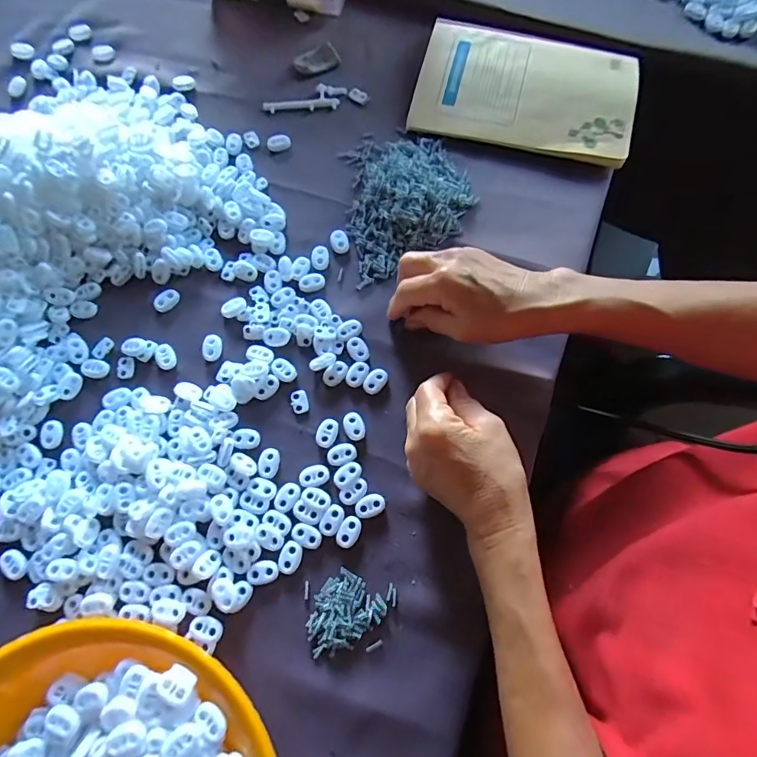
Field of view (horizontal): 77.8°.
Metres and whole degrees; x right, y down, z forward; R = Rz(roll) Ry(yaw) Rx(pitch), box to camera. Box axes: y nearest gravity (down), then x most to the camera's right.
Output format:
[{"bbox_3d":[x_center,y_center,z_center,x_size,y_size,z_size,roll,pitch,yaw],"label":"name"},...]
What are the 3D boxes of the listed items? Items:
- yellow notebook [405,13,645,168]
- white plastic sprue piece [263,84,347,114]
[{"bbox_3d":[0.144,-0.288,0.464,0.207,0.016,0.140,14,73,6],"label":"yellow notebook"},{"bbox_3d":[-0.075,-0.283,0.476,0.084,0.007,0.025,-6,72,0],"label":"white plastic sprue piece"}]

